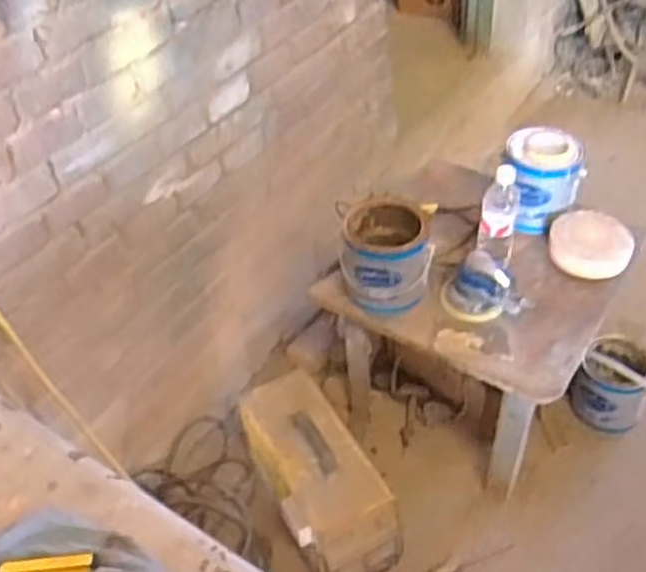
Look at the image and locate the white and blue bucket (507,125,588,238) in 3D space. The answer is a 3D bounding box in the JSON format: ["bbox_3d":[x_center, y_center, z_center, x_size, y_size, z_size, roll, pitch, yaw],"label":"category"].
[{"bbox_3d":[0.441,-0.207,1.583,0.154,0.144,0.172,7,44,15],"label":"white and blue bucket"}]

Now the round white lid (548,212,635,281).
[{"bbox_3d":[0.514,-0.083,1.503,0.153,0.046,0.151,11,45,19],"label":"round white lid"}]

